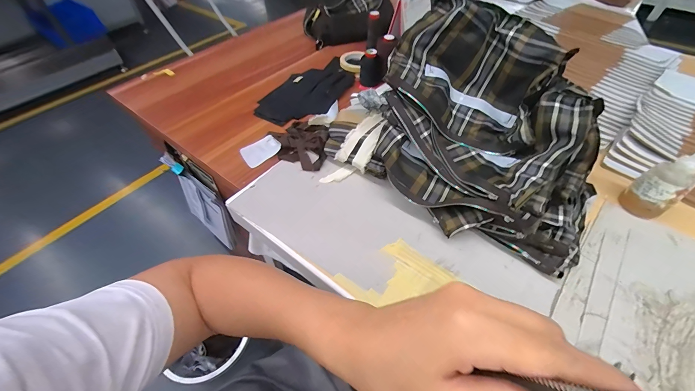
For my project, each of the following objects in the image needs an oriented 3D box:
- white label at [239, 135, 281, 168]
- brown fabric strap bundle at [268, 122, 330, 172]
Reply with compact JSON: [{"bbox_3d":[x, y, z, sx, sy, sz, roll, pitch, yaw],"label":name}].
[{"bbox_3d":[-0.191,-0.100,0.649,0.083,0.009,0.080,-33,51,-19],"label":"white label"},{"bbox_3d":[-0.104,-0.117,0.652,0.122,0.026,0.149,-8,51,-5],"label":"brown fabric strap bundle"}]

